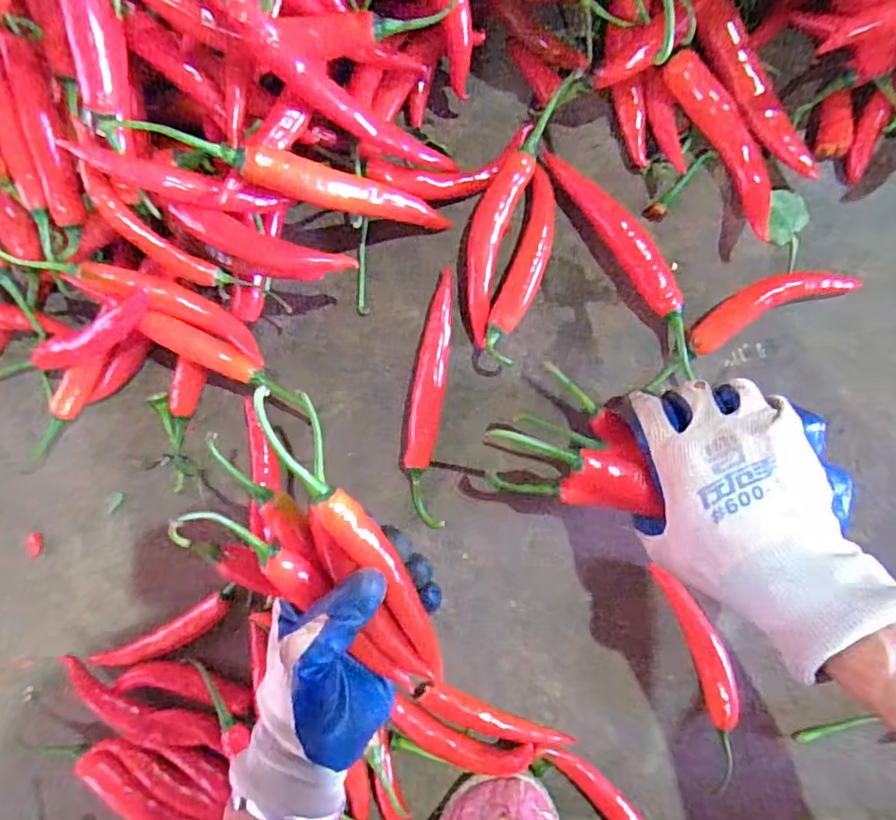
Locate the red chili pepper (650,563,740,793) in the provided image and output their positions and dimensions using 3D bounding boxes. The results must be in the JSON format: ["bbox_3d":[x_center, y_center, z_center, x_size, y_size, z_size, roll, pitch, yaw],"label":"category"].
[{"bbox_3d":[0.166,0.170,0.362,0.028,0.012,0.145,-15,91,5],"label":"red chili pepper"}]

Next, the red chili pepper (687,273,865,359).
[{"bbox_3d":[0.197,-0.066,0.349,0.109,0.018,0.027,-24,90,5],"label":"red chili pepper"}]

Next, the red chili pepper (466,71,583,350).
[{"bbox_3d":[0.035,-0.126,0.356,0.033,0.017,0.166,19,94,4],"label":"red chili pepper"}]

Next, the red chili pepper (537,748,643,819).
[{"bbox_3d":[0.105,0.260,0.365,0.024,0.020,0.127,-37,89,5],"label":"red chili pepper"}]

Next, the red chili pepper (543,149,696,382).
[{"bbox_3d":[0.116,-0.097,0.355,0.026,0.016,0.160,-34,89,5],"label":"red chili pepper"}]

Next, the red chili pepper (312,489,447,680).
[{"bbox_3d":[-0.030,0.095,0.305,0.018,0.018,0.132,-25,112,5],"label":"red chili pepper"}]

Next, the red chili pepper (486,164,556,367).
[{"bbox_3d":[0.049,-0.090,0.362,0.024,0.019,0.121,18,94,4],"label":"red chili pepper"}]

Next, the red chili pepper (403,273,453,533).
[{"bbox_3d":[-0.013,-0.006,0.373,0.024,0.012,0.164,4,92,5],"label":"red chili pepper"}]

